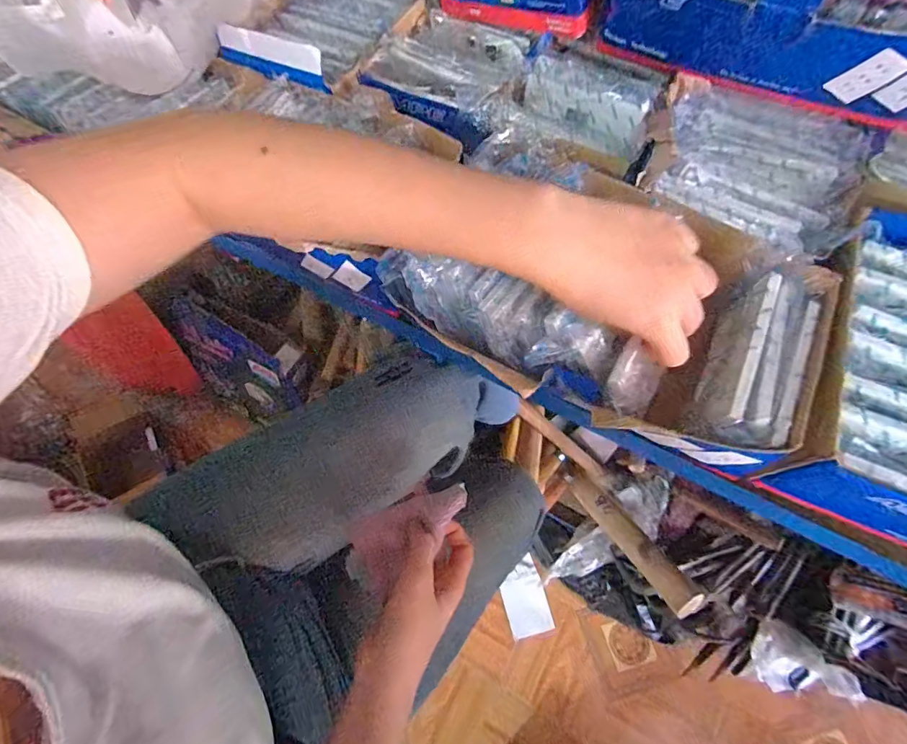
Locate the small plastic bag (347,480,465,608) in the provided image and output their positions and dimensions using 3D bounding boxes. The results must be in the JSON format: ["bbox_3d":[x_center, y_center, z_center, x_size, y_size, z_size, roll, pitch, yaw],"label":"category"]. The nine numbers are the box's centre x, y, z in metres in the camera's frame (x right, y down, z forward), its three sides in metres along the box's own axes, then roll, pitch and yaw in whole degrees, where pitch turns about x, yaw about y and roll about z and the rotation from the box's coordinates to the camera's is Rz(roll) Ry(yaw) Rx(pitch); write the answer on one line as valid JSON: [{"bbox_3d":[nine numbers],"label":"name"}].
[{"bbox_3d":[-0.039,0.136,0.387,0.119,0.025,0.063,-33,69,2],"label":"small plastic bag"}]

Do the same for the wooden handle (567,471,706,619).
[{"bbox_3d":[0.278,0.265,0.718,0.044,0.038,0.252,-31,45,-10],"label":"wooden handle"}]

